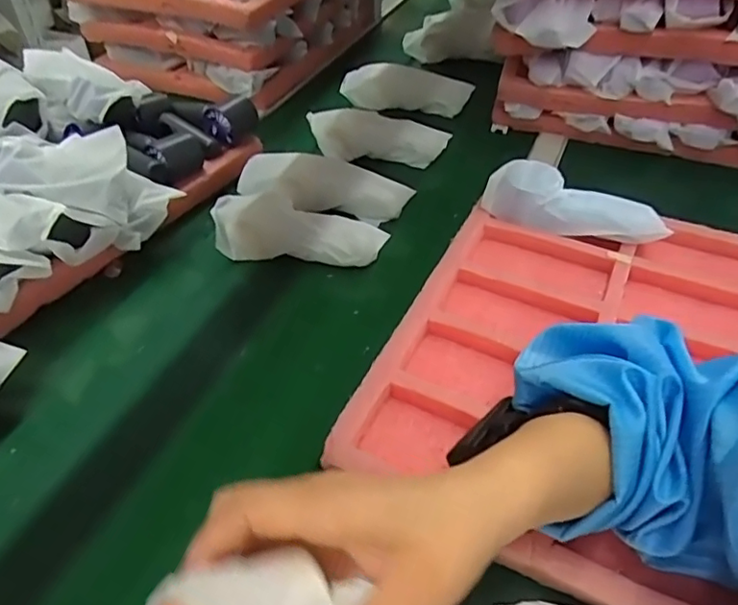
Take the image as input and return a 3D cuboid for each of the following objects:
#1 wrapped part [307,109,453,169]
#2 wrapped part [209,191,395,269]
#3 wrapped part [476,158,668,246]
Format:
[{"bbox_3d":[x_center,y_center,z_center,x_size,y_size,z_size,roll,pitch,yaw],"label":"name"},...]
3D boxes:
[{"bbox_3d":[0.012,-0.226,0.788,0.184,0.052,0.033,8,46,4],"label":"wrapped part"},{"bbox_3d":[-0.082,-0.076,0.634,0.190,0.066,0.047,12,46,13],"label":"wrapped part"},{"bbox_3d":[0.218,-0.097,0.634,0.185,0.063,0.058,16,47,17],"label":"wrapped part"}]

